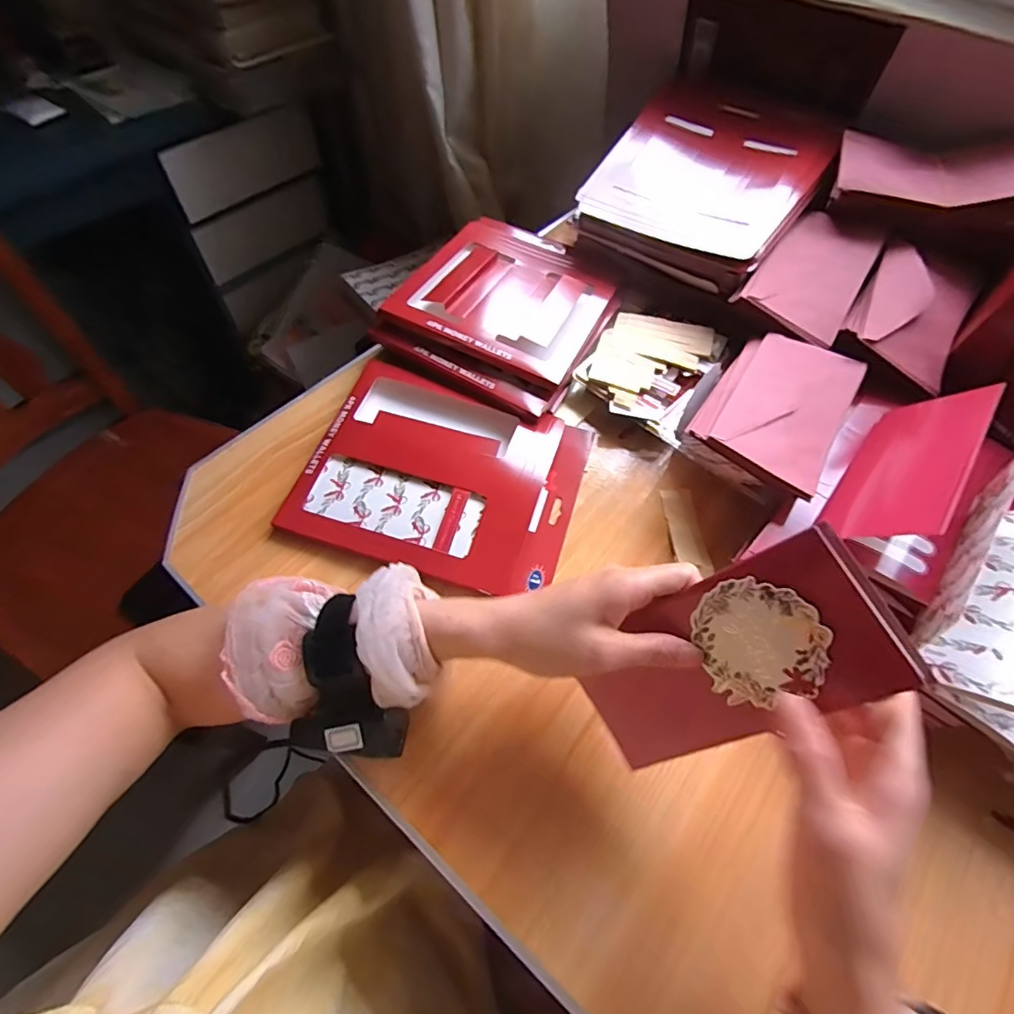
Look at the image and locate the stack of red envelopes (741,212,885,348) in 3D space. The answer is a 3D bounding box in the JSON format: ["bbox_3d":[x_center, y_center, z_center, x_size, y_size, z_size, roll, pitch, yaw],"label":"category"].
[{"bbox_3d":[0.313,-0.236,0.531,0.093,0.028,0.156,32,63,14],"label":"stack of red envelopes"}]

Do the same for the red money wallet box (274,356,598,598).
[{"bbox_3d":[-0.054,-0.032,0.465,0.231,0.026,0.193,17,60,6],"label":"red money wallet box"}]

